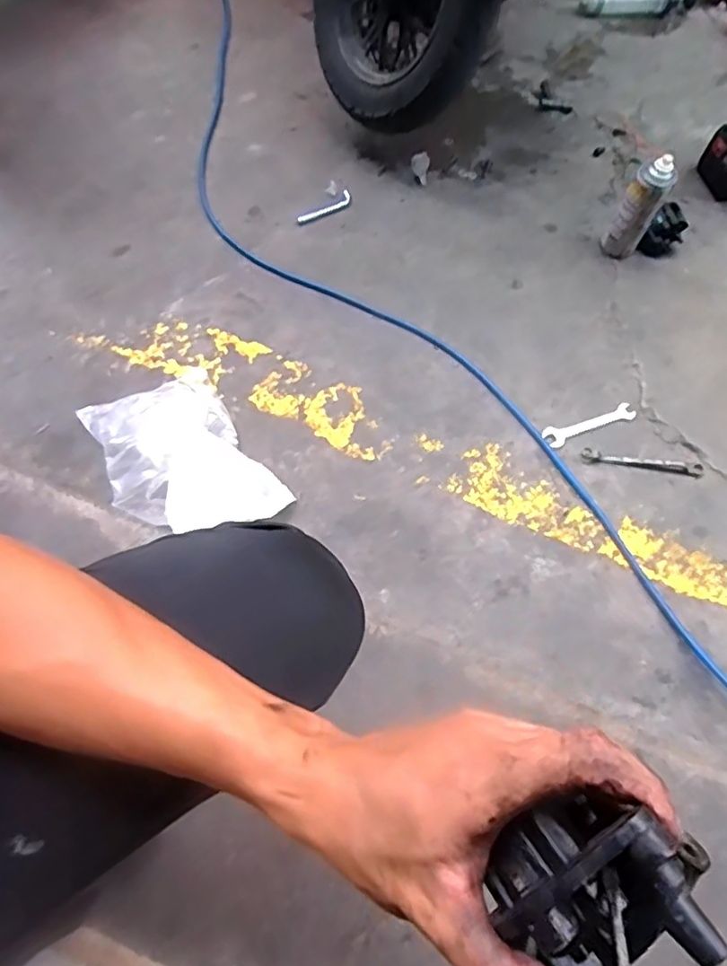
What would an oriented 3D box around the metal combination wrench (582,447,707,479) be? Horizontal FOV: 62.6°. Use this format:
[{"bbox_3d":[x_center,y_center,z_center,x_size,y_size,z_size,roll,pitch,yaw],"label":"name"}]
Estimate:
[{"bbox_3d":[0.439,-0.032,0.944,0.189,0.007,0.029,6,69,2],"label":"metal combination wrench"}]

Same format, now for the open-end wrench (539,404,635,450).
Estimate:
[{"bbox_3d":[0.366,-0.095,0.969,0.159,0.008,0.034,-21,70,-8],"label":"open-end wrench"}]

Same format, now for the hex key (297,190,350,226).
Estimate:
[{"bbox_3d":[-0.072,-0.514,1.127,0.116,0.007,0.033,-34,72,-13],"label":"hex key"}]

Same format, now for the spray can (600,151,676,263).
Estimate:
[{"bbox_3d":[0.480,-0.481,1.046,0.068,0.176,0.069,30,71,11],"label":"spray can"}]

